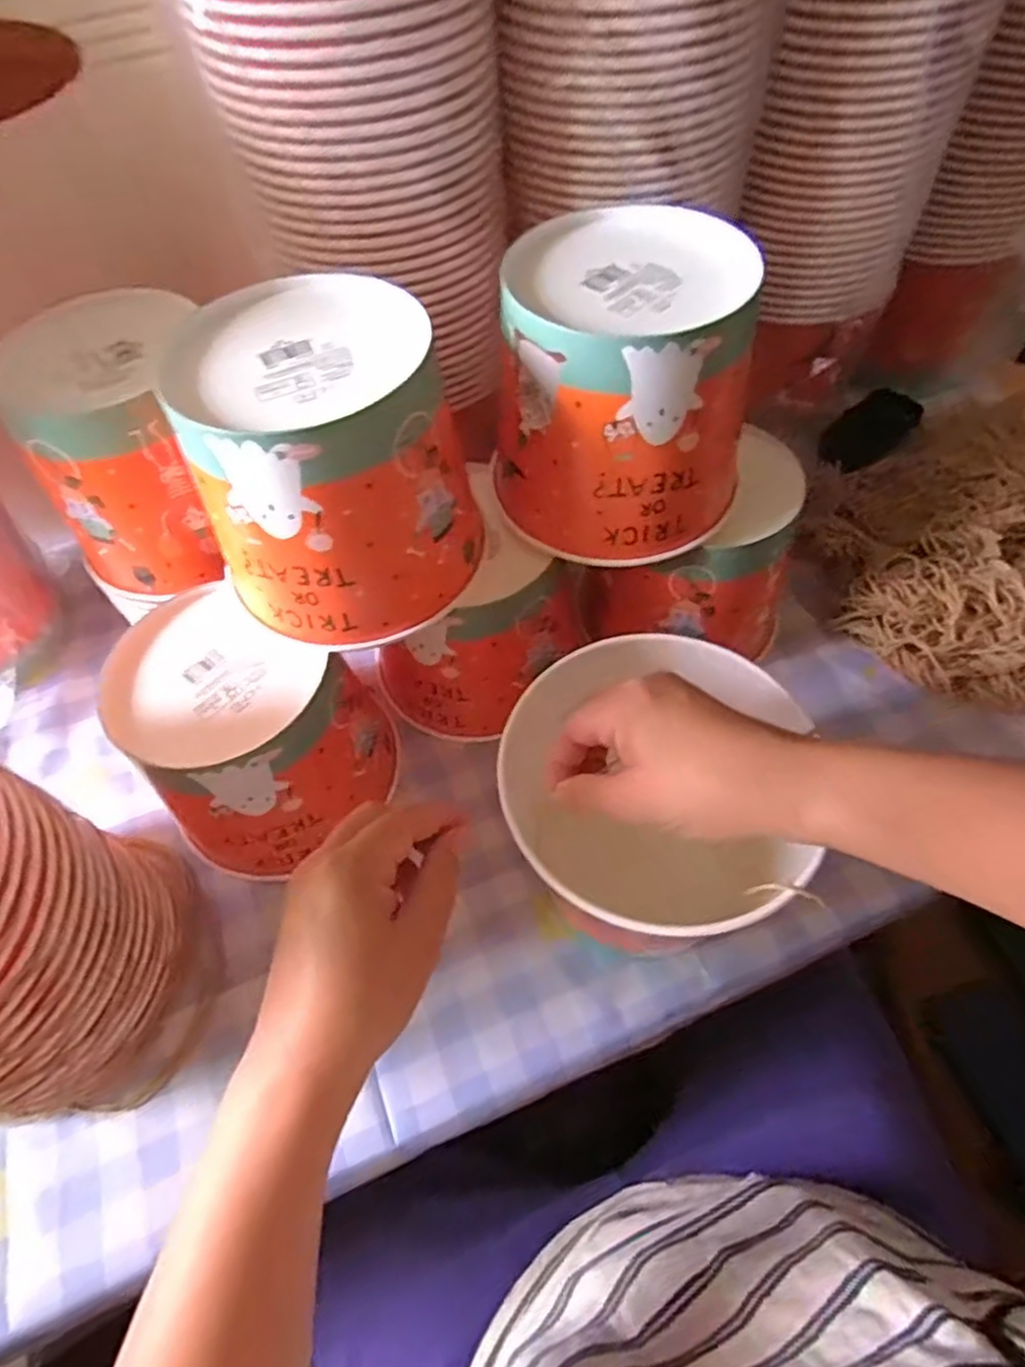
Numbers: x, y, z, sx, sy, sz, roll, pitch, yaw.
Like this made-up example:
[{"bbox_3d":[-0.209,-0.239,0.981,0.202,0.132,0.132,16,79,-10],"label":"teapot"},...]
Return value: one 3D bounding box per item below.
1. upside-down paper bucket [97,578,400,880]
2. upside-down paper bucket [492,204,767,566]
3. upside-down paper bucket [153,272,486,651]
[{"bbox_3d":[-0.158,0.023,0.449,0.136,0.125,0.141,-2,59,3],"label":"upside-down paper bucket"},{"bbox_3d":[0.068,-0.164,0.397,0.141,0.130,0.131,-2,59,3],"label":"upside-down paper bucket"},{"bbox_3d":[-0.098,-0.115,0.373,0.136,0.126,0.139,-2,59,3],"label":"upside-down paper bucket"}]

